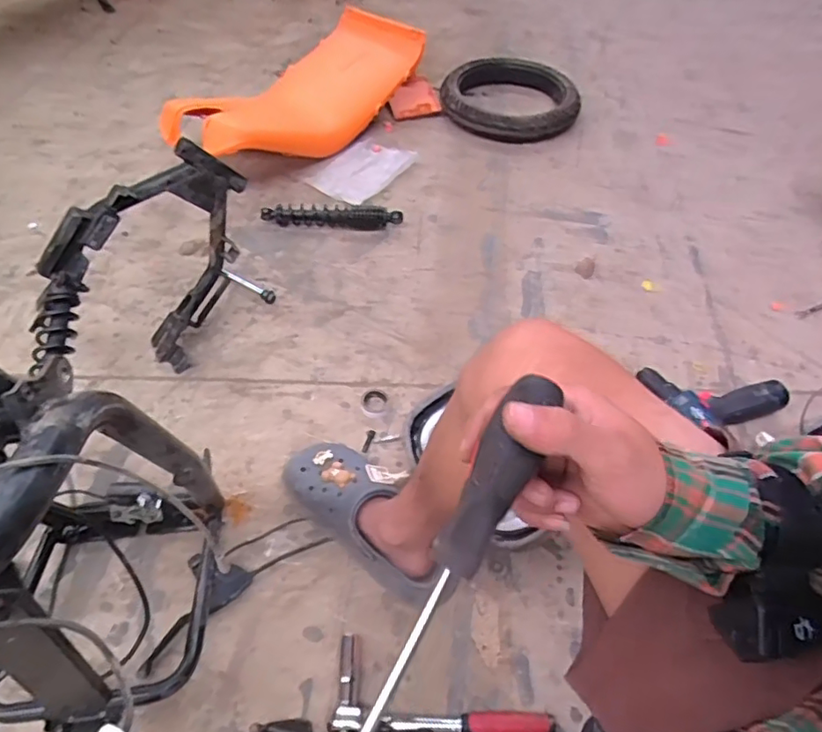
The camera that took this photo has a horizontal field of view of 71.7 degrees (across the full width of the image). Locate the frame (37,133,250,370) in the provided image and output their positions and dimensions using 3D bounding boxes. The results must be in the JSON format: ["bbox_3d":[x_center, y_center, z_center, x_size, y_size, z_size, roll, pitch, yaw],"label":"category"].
[{"bbox_3d":[-0.374,-0.149,0.868,0.111,0.313,0.271,33,56,21],"label":"frame"}]

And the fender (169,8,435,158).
[{"bbox_3d":[-0.247,-0.650,1.374,0.258,0.154,0.683,29,55,18],"label":"fender"}]

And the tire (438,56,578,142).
[{"bbox_3d":[0.269,-0.736,1.553,0.366,0.079,0.356,4,51,-1],"label":"tire"}]

